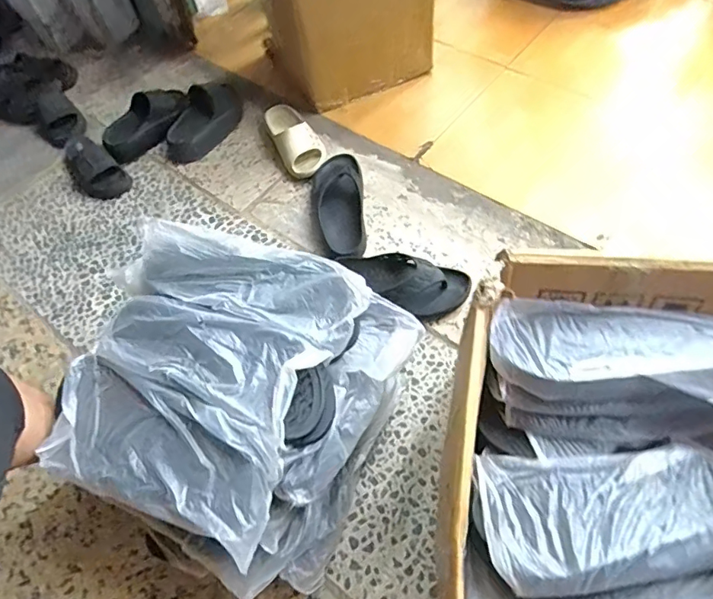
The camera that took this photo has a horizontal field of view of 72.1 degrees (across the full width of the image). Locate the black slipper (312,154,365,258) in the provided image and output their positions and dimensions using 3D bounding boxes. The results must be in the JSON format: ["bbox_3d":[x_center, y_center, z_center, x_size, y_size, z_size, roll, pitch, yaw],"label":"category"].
[{"bbox_3d":[-0.040,-0.201,1.025,0.106,0.050,0.273,-5,59,3],"label":"black slipper"}]

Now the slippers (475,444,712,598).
[{"bbox_3d":[0.283,0.233,0.538,0.278,0.055,0.147,-4,59,3],"label":"slippers"}]

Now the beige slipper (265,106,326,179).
[{"bbox_3d":[-0.143,-0.377,1.127,0.098,0.054,0.229,-22,62,-8],"label":"beige slipper"}]

